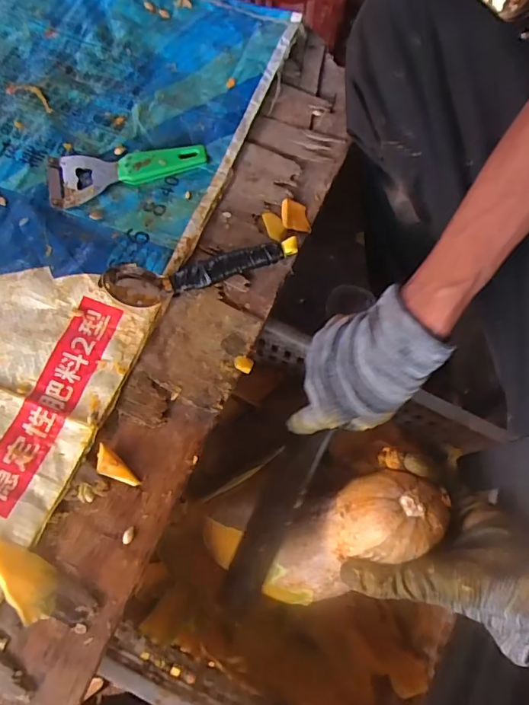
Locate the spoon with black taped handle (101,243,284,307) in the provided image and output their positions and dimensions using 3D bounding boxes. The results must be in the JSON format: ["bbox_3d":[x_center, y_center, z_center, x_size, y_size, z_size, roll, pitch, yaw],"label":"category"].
[{"bbox_3d":[-0.057,-0.074,0.420,0.156,0.035,0.043,-18,73,-7],"label":"spoon with black taped handle"}]

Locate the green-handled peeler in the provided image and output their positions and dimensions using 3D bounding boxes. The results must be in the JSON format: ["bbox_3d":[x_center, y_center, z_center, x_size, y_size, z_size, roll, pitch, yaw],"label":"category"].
[{"bbox_3d":[-0.131,-0.177,0.466,0.148,0.012,0.054,-12,73,-5],"label":"green-handled peeler"}]

